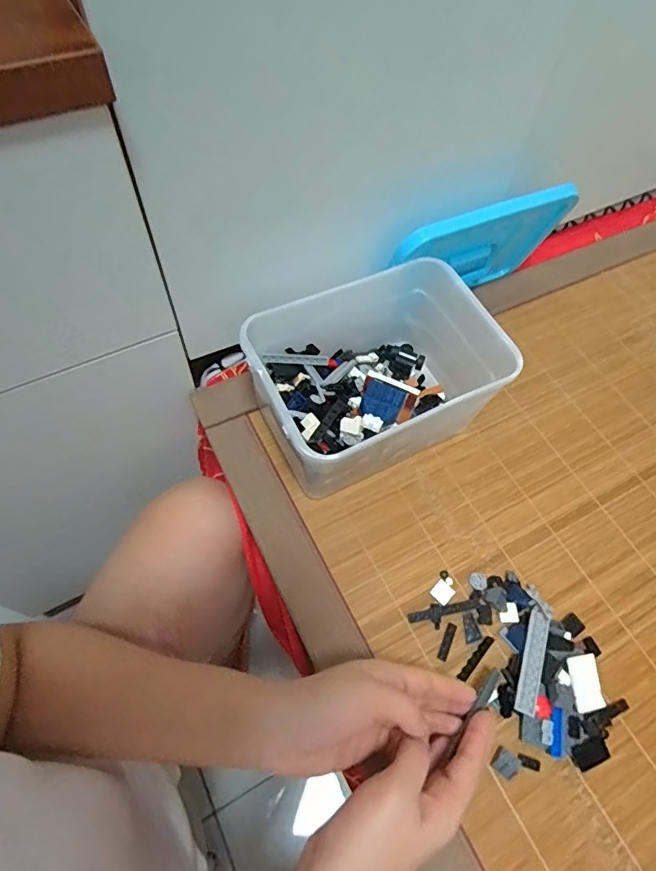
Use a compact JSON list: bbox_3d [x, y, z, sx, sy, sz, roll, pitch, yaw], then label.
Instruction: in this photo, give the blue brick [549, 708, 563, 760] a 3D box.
[{"bbox_3d":[0.176,0.228,0.381,0.010,0.008,0.034,13,61,4],"label":"blue brick"}]

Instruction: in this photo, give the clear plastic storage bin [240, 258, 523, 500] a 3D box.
[{"bbox_3d":[0.042,-0.048,0.470,0.212,0.121,0.147,-24,65,-16],"label":"clear plastic storage bin"}]

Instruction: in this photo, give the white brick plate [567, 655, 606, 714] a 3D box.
[{"bbox_3d":[0.208,0.199,0.397,0.030,0.004,0.040,4,67,-19],"label":"white brick plate"}]

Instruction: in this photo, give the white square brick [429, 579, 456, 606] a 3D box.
[{"bbox_3d":[0.102,0.139,0.439,0.017,0.004,0.018,41,66,18],"label":"white square brick"}]

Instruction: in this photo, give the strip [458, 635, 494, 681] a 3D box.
[{"bbox_3d":[0.124,0.186,0.413,0.008,0.006,0.043,42,66,18],"label":"strip"}]

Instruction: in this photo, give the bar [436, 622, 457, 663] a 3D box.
[{"bbox_3d":[0.101,0.174,0.418,0.009,0.004,0.031,24,62,10],"label":"bar"}]

